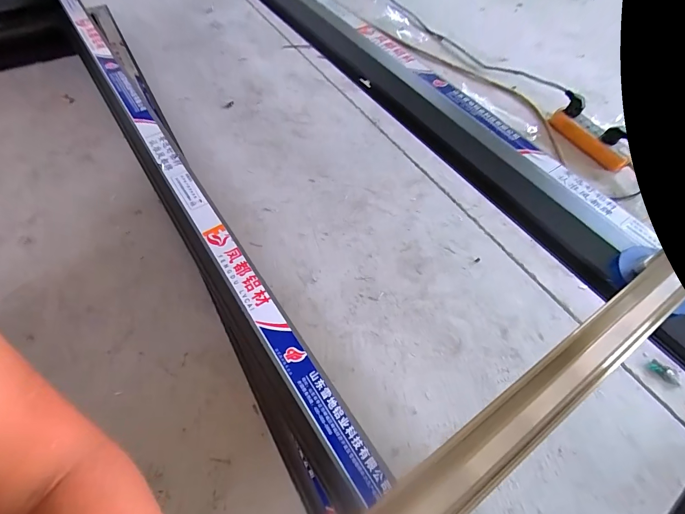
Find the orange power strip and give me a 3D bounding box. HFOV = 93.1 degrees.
[{"bbox_3d":[0.553,-0.263,0.724,0.056,0.045,0.180,-22,63,-15],"label":"orange power strip"}]

